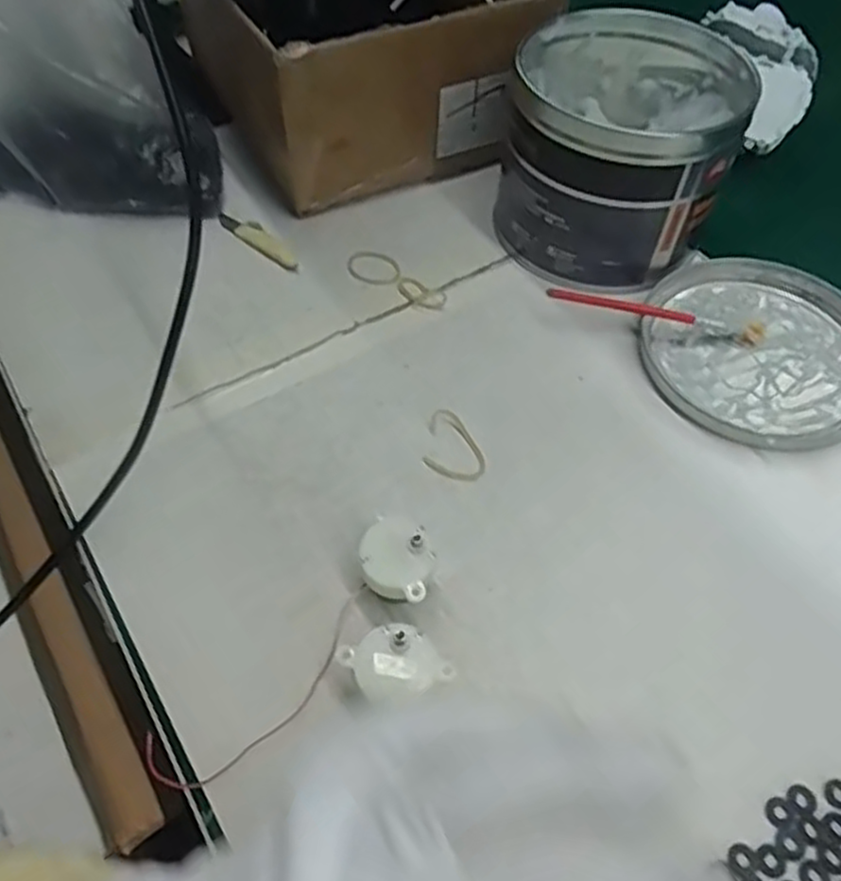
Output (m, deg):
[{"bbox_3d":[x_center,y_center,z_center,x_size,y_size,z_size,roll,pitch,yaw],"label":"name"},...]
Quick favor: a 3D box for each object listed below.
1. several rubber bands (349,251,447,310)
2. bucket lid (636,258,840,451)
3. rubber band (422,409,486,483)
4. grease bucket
[{"bbox_3d":[-0.014,-0.096,0.439,0.067,0.004,0.025,37,60,22],"label":"several rubber bands"},{"bbox_3d":[0.189,-0.053,0.411,0.128,0.015,0.126,1,54,-2],"label":"bucket lid"},{"bbox_3d":[0.018,0.003,0.367,0.030,0.005,0.039,8,54,3],"label":"rubber band"},{"bbox_3d":[0.115,-0.174,0.436,0.125,0.108,0.134,16,55,9],"label":"grease bucket"}]

